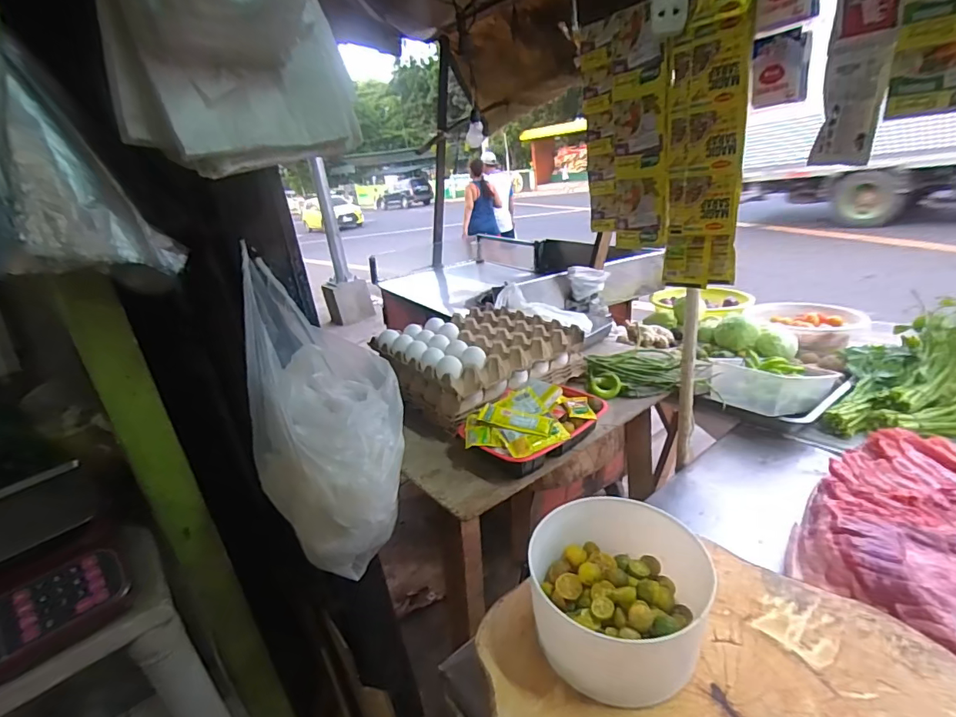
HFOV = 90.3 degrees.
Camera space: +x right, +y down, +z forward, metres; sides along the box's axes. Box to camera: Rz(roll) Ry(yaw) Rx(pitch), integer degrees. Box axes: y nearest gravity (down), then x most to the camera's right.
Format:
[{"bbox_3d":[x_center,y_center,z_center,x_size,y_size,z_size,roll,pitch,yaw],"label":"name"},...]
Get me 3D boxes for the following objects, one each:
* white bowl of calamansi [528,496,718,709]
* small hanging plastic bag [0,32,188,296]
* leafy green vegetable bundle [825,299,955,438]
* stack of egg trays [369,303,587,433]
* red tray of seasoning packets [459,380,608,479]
[{"bbox_3d":[0.138,0.230,0.472,0.161,0.093,0.176,9,29,34],"label":"white bowl of calamansi"},{"bbox_3d":[-0.512,-0.218,0.544,0.193,0.318,0.153,-28,30,-38],"label":"small hanging plastic bag"},{"bbox_3d":[0.878,0.020,0.893,0.299,0.166,0.340,12,31,38],"label":"leafy green vegetable bundle"},{"bbox_3d":[0.001,-0.012,0.883,0.305,0.101,0.282,-22,27,-29],"label":"stack of egg trays"},{"bbox_3d":[0.085,0.093,0.705,0.220,0.066,0.128,-19,26,-24],"label":"red tray of seasoning packets"}]

